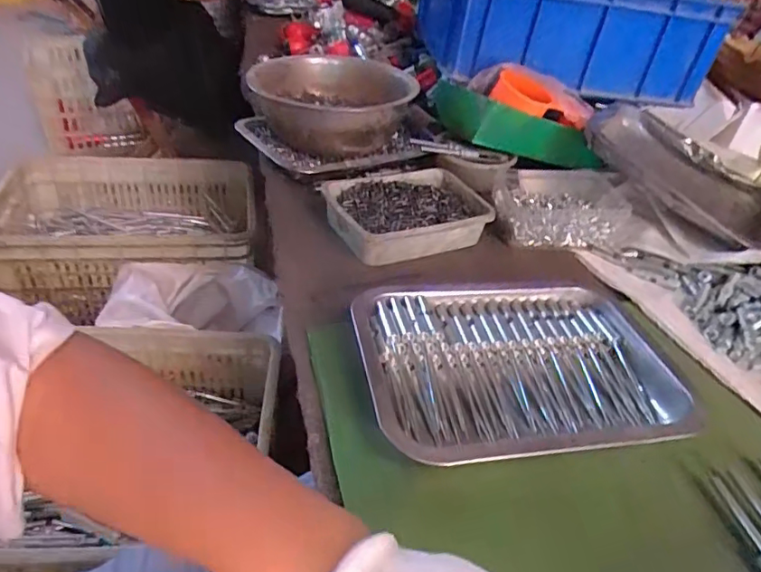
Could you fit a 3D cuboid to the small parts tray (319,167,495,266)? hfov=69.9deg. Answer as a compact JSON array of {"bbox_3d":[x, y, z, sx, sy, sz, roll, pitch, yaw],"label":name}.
[{"bbox_3d":[0.033,-0.086,0.646,0.187,0.045,0.127,-15,43,-26],"label":"small parts tray"}]

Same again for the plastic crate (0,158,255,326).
[{"bbox_3d":[-0.556,-0.134,1.248,0.520,0.192,0.371,-2,39,-12],"label":"plastic crate"}]

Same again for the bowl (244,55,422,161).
[{"bbox_3d":[-0.071,-0.270,0.787,0.221,0.085,0.271,10,38,3],"label":"bowl"}]

